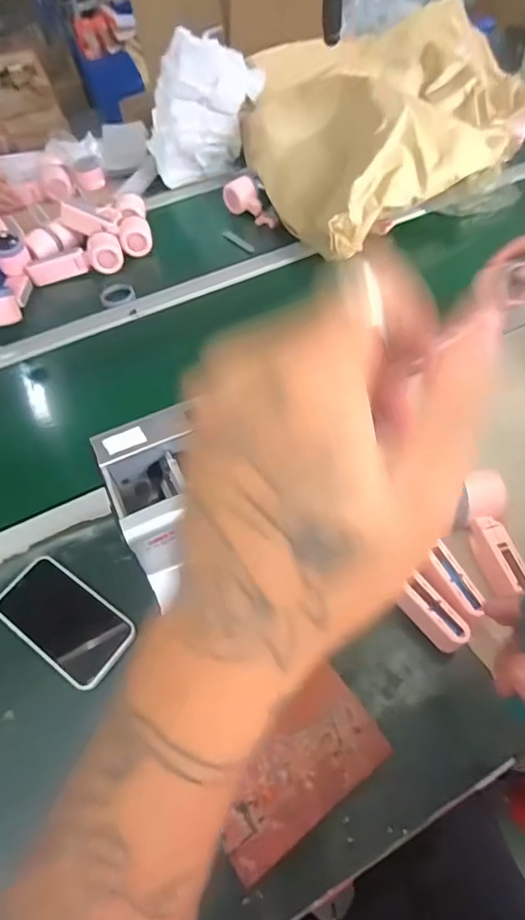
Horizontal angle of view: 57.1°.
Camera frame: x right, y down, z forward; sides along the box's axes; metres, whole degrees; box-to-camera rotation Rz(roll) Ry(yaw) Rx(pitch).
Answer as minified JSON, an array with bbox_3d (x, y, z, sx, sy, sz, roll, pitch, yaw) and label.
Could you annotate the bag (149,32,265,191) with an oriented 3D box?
[{"bbox_3d":[-0.132,-0.749,1.011,0.226,0.195,0.167,-18,54,-9],"label":"bag"}]

